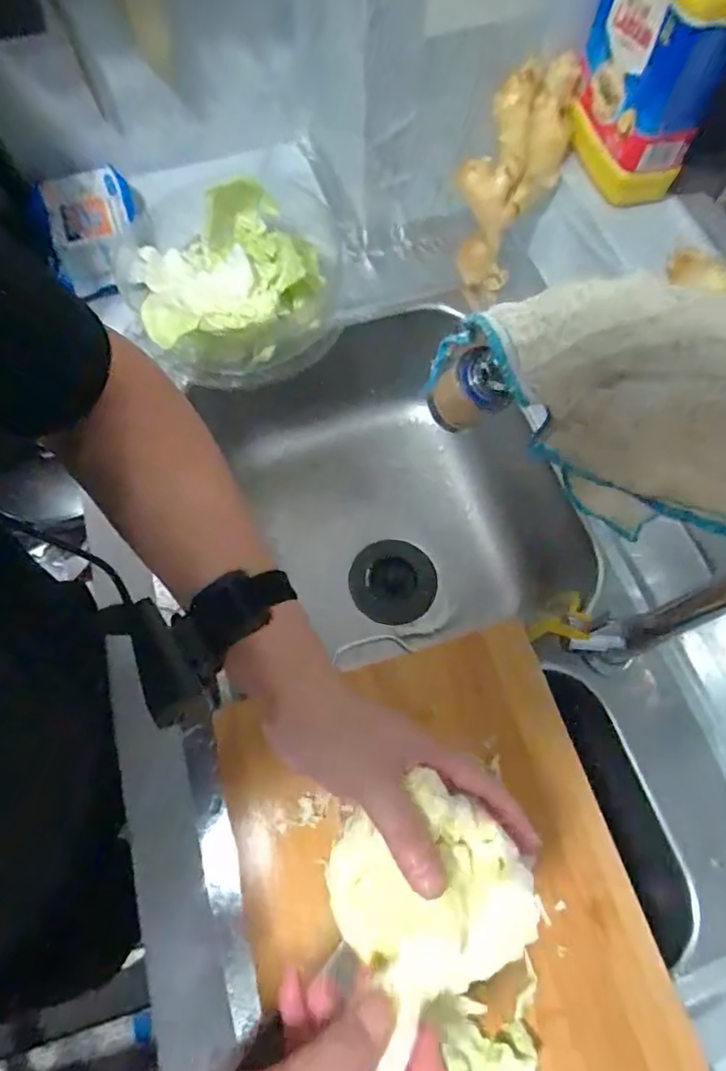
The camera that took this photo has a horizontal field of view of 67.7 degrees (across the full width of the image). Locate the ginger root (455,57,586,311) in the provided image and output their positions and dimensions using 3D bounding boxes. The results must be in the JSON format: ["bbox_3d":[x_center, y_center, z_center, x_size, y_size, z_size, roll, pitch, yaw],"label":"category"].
[{"bbox_3d":[0.151,-0.368,0.587,0.093,0.220,0.052,35,51,14],"label":"ginger root"}]

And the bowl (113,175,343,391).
[{"bbox_3d":[-0.149,-0.296,0.614,0.242,0.085,0.252,0,68,0],"label":"bowl"}]

